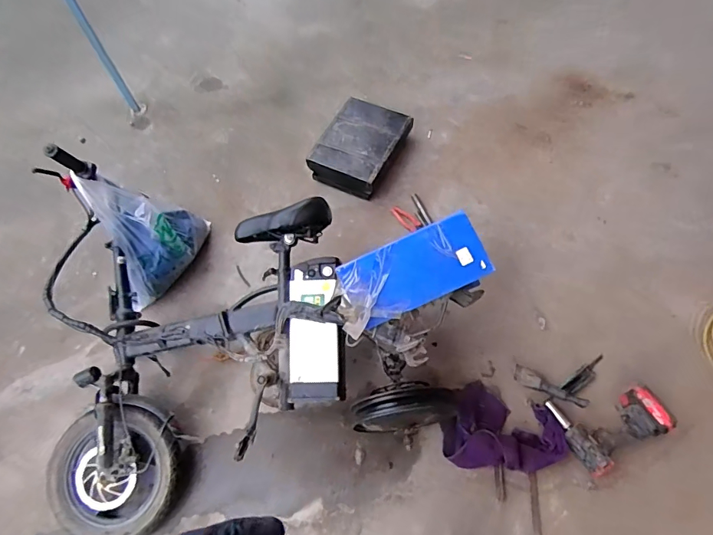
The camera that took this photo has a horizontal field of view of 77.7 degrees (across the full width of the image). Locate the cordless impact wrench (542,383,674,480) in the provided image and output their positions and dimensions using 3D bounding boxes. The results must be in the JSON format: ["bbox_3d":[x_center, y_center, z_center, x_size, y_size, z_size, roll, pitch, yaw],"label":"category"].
[{"bbox_3d":[0.664,0.384,1.157,0.272,0.074,0.197,-27,64,-11],"label":"cordless impact wrench"}]

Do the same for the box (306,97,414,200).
[{"bbox_3d":[0.013,-0.426,1.557,0.254,0.098,0.322,25,66,16],"label":"box"}]

